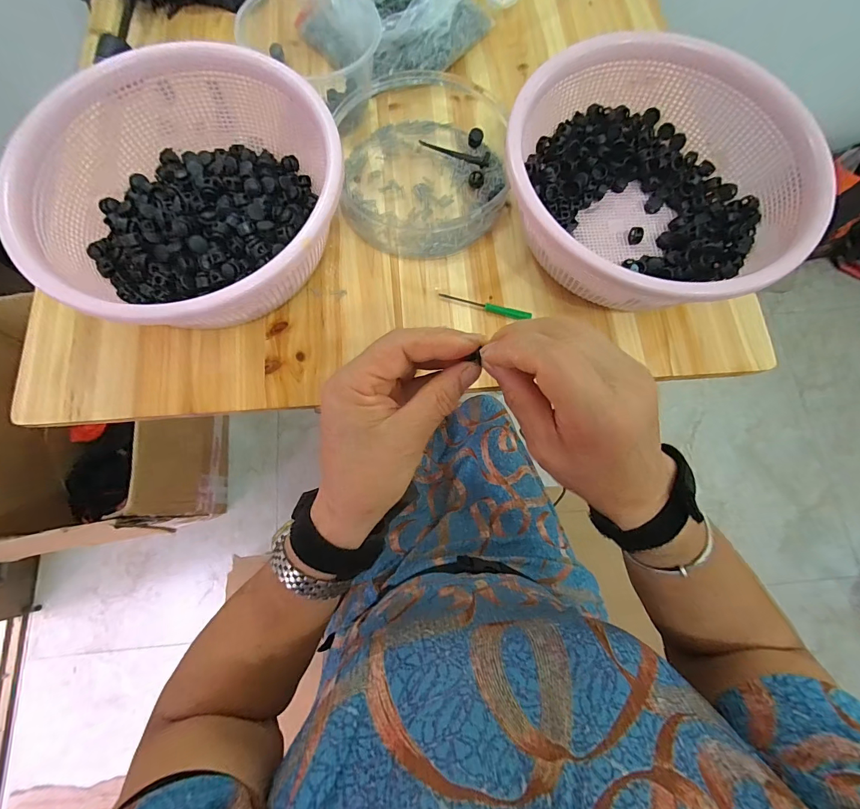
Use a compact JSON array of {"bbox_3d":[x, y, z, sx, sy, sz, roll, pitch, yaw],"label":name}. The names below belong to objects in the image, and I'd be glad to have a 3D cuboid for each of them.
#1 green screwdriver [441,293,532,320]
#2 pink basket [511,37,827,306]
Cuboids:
[{"bbox_3d":[0.058,-0.104,0.408,0.096,0.007,0.012,16,75,3],"label":"green screwdriver"},{"bbox_3d":[0.214,-0.215,0.392,0.271,0.112,0.262,0,75,-1],"label":"pink basket"}]

